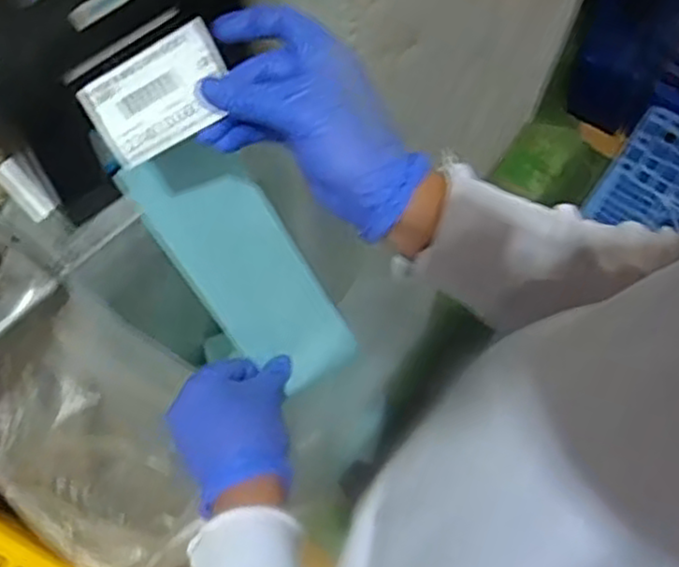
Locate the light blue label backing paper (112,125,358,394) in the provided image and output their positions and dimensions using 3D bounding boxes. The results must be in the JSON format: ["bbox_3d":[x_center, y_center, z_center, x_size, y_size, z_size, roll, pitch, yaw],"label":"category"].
[{"bbox_3d":[-0.064,-0.007,0.498,0.084,0.201,0.011,-37,29,-11],"label":"light blue label backing paper"}]

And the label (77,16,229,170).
[{"bbox_3d":[-0.093,-0.099,0.379,0.073,0.008,0.049,-34,95,-1],"label":"label"}]

